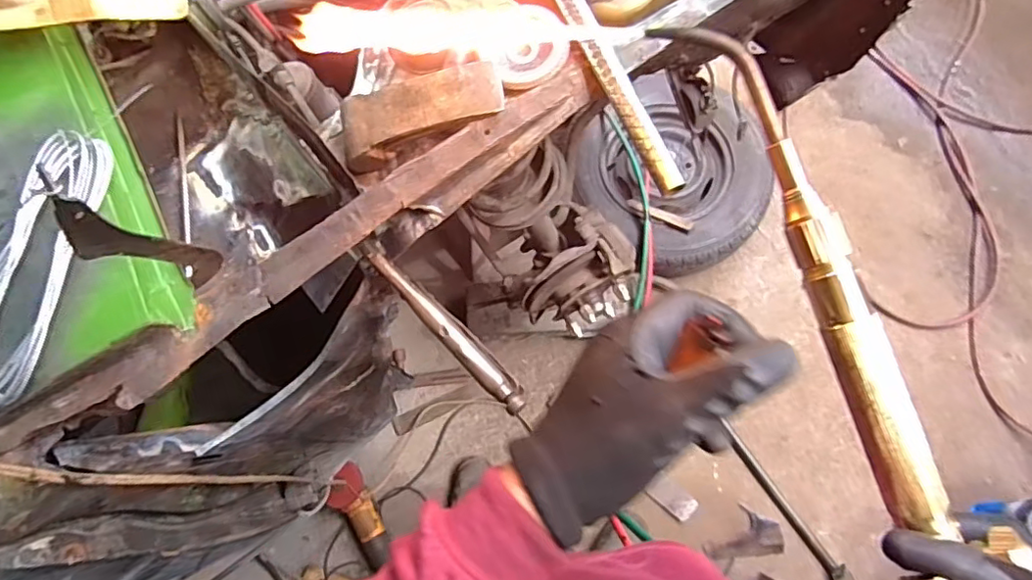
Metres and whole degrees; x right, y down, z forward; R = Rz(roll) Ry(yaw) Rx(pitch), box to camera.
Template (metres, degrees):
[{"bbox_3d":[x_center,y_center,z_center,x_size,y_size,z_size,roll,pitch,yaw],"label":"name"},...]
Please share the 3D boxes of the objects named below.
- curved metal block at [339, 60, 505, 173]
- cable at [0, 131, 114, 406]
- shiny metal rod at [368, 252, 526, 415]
[{"bbox_3d":[-0.086,-0.161,0.521,0.151,0.035,0.057,-18,80,12],"label":"curved metal block"},{"bbox_3d":[-0.363,-0.022,0.436,0.063,0.016,0.209,11,75,6],"label":"cable"},{"bbox_3d":[-0.058,0.032,0.493,0.023,0.028,0.179,-44,83,-8],"label":"shiny metal rod"}]

